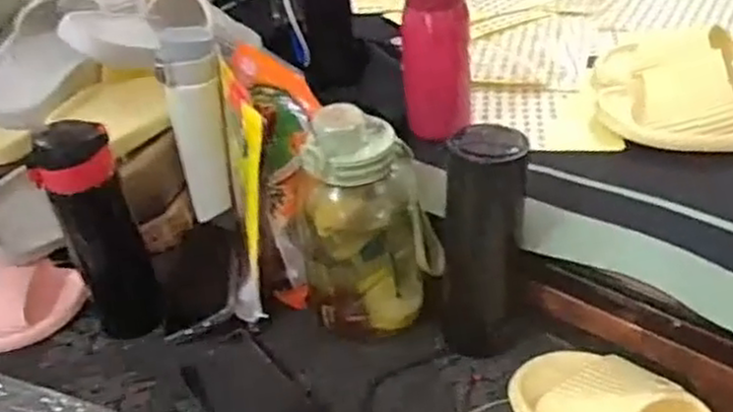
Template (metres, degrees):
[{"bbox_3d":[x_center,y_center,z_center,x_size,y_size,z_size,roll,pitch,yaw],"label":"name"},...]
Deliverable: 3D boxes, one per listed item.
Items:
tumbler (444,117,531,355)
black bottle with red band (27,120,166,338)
[{"bbox_3d":[0.098,0.035,0.629,0.075,0.188,0.070,6,40,16],"label":"tumbler"},{"bbox_3d":[-0.243,0.025,0.680,0.067,0.203,0.063,-18,39,-13],"label":"black bottle with red band"}]

